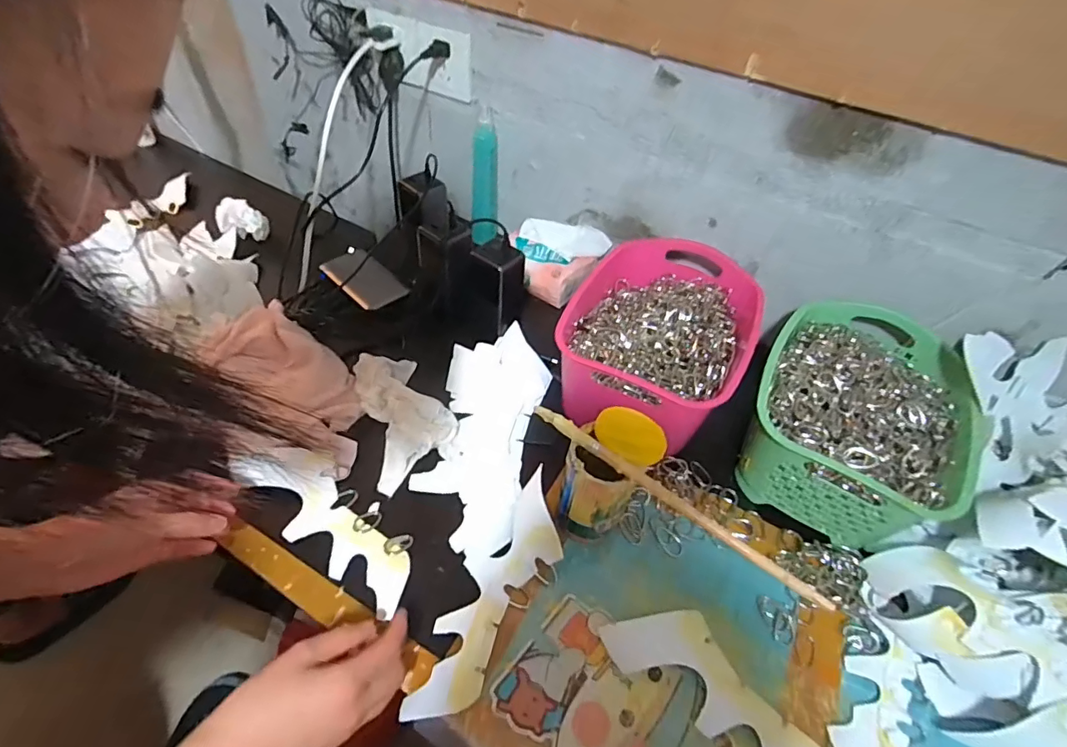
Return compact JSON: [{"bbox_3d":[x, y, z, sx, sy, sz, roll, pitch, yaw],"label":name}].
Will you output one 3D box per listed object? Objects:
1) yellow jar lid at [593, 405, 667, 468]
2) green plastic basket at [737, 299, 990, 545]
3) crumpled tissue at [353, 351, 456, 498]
[{"bbox_3d":[0.088,0.056,0.457,0.064,0.008,0.041,29,86,6],"label":"yellow jar lid"},{"bbox_3d":[0.348,0.044,0.561,0.200,0.102,0.267,27,52,16],"label":"green plastic basket"},{"bbox_3d":[-0.145,0.036,0.575,0.094,0.044,0.172,-14,52,-18],"label":"crumpled tissue"}]

